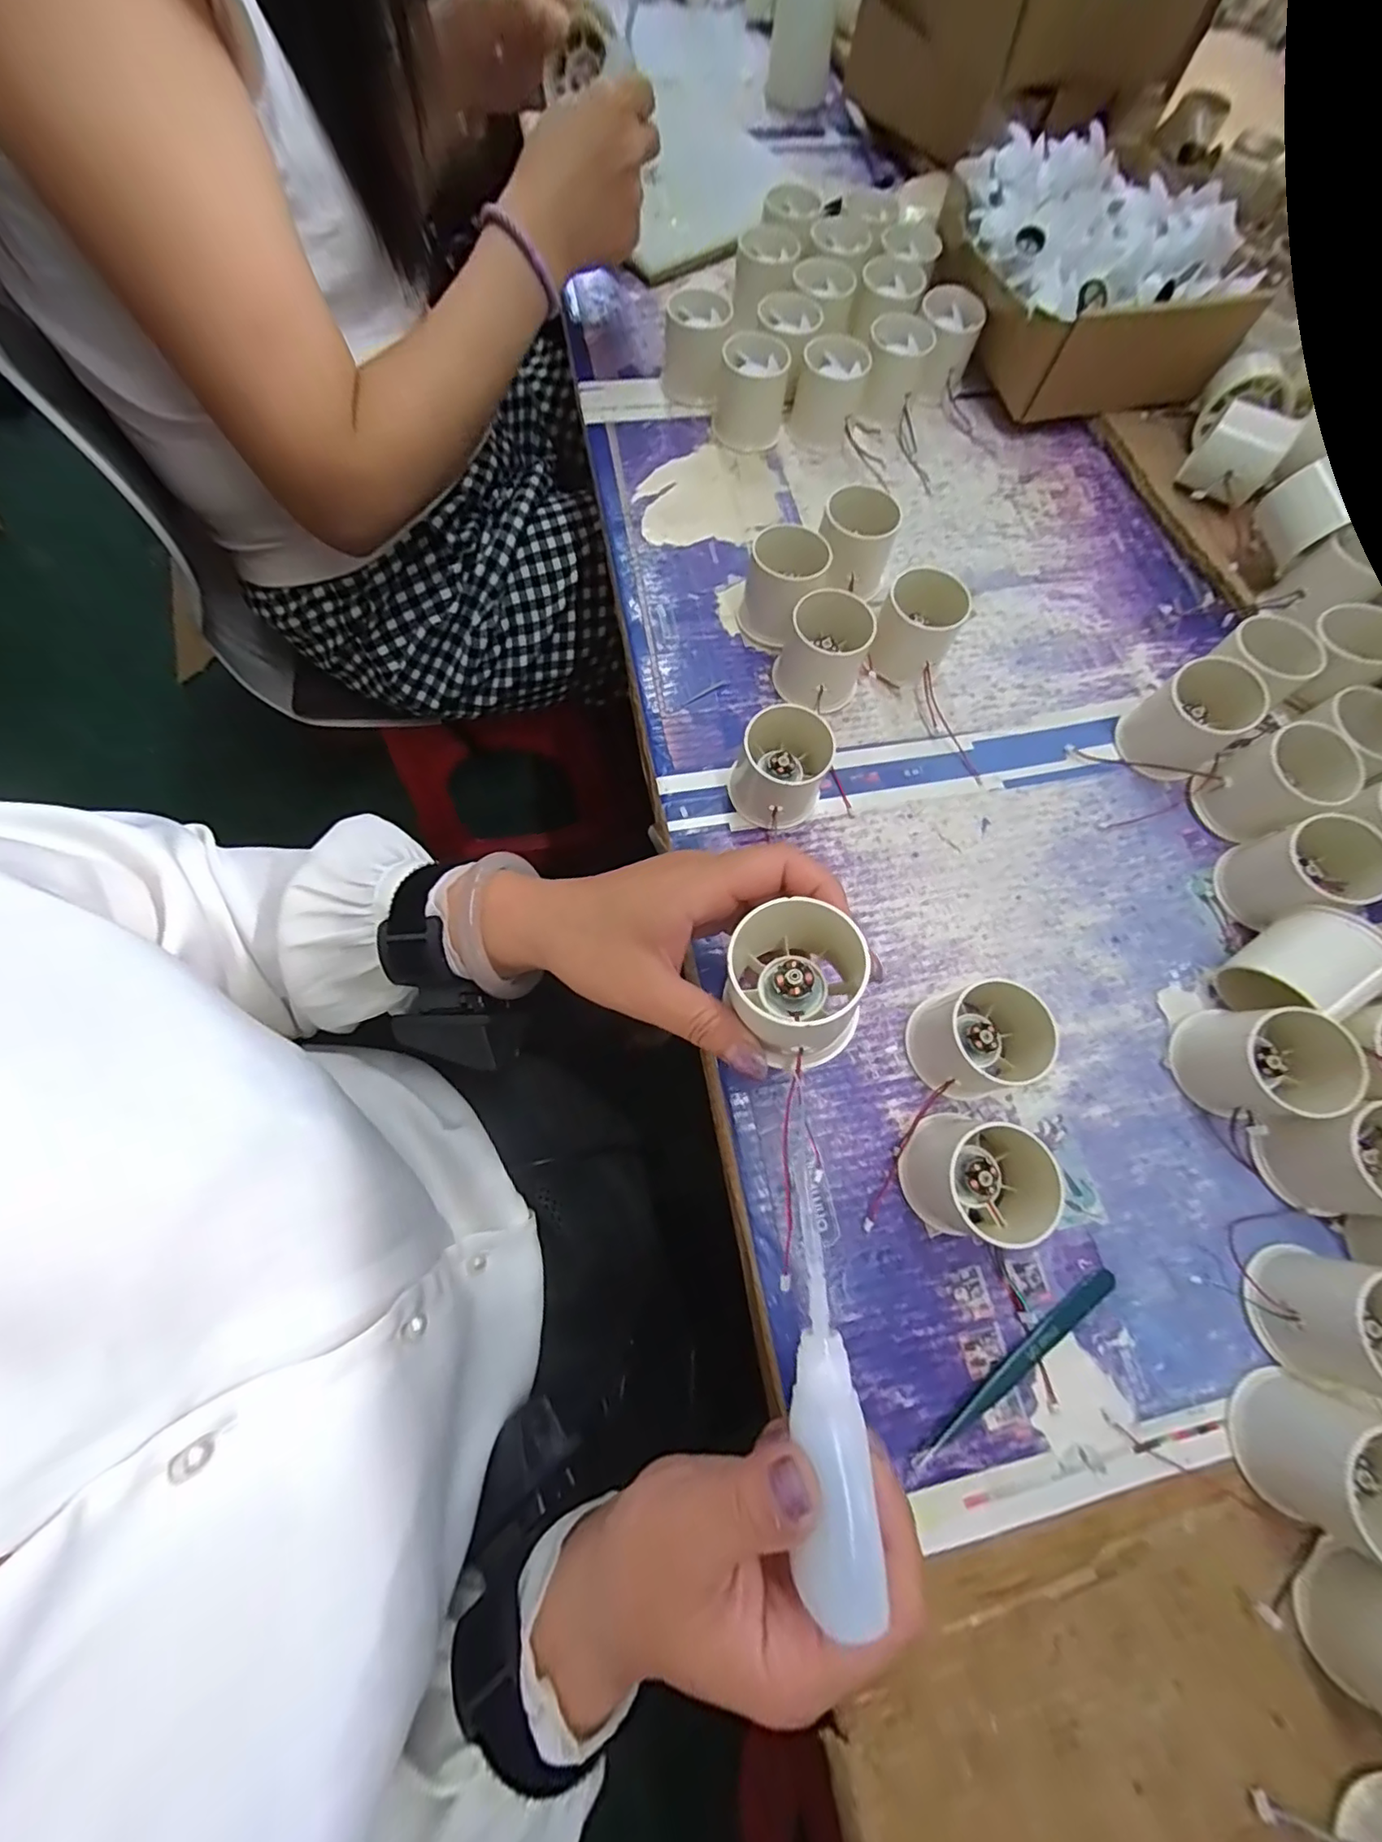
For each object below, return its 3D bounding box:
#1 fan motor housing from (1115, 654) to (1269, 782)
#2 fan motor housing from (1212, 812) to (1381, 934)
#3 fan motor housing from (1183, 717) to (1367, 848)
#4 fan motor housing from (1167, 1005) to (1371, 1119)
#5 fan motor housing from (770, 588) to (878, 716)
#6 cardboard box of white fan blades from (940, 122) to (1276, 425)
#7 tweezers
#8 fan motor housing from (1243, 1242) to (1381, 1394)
[{"bbox_3d":[0.301,-0.122,0.356,0.050,0.053,0.052,-36,76,-13],"label":"fan motor housing"},{"bbox_3d":[0.342,-0.028,0.331,0.059,0.047,0.052,-15,72,-7],"label":"fan motor housing"},{"bbox_3d":[0.341,-0.081,0.344,0.059,0.050,0.052,-20,73,-8],"label":"fan motor housing"},{"bbox_3d":[0.292,0.072,0.301,0.057,0.048,0.053,1,71,-2],"label":"fan motor housing"},{"bbox_3d":[0.085,-0.171,0.376,0.054,0.047,0.060,17,72,4],"label":"fan motor housing"},{"bbox_3d":[0.309,-0.515,0.482,0.195,0.095,0.206,-16,73,-7],"label":"cardboard box of white fan blades"},{"bbox_3d":[0.153,0.207,0.275,0.127,0.006,0.010,-32,75,-12],"label":"tweezers"},{"bbox_3d":[0.299,0.180,0.264,0.065,0.047,0.053,12,71,2],"label":"fan motor housing"}]

